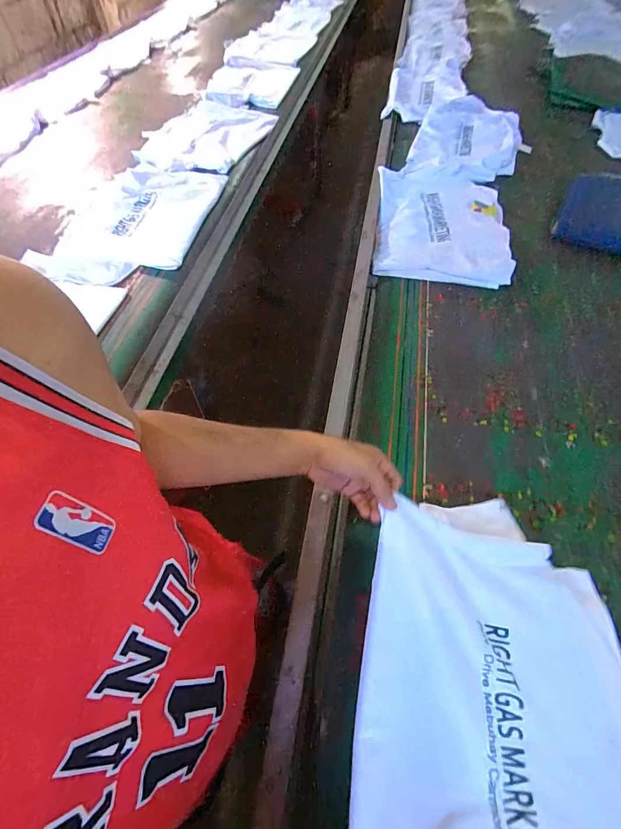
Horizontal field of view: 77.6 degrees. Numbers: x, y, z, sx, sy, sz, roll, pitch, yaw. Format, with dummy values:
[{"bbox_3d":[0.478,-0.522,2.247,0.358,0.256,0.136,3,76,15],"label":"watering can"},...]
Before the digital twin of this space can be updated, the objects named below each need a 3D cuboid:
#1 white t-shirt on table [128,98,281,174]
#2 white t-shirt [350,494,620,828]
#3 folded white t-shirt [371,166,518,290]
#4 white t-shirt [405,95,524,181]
[{"bbox_3d":[-0.407,-1.045,1.441,0.410,0.043,0.575,13,58,10],"label":"white t-shirt on table"},{"bbox_3d":[0.212,0.345,0.403,0.333,0.151,0.548,7,57,6],"label":"white t-shirt"},{"bbox_3d":[0.364,-0.542,1.086,0.341,0.027,0.515,6,57,6],"label":"folded white t-shirt"},{"bbox_3d":[0.569,-1.016,1.394,0.358,0.041,0.656,17,59,12],"label":"white t-shirt"}]

